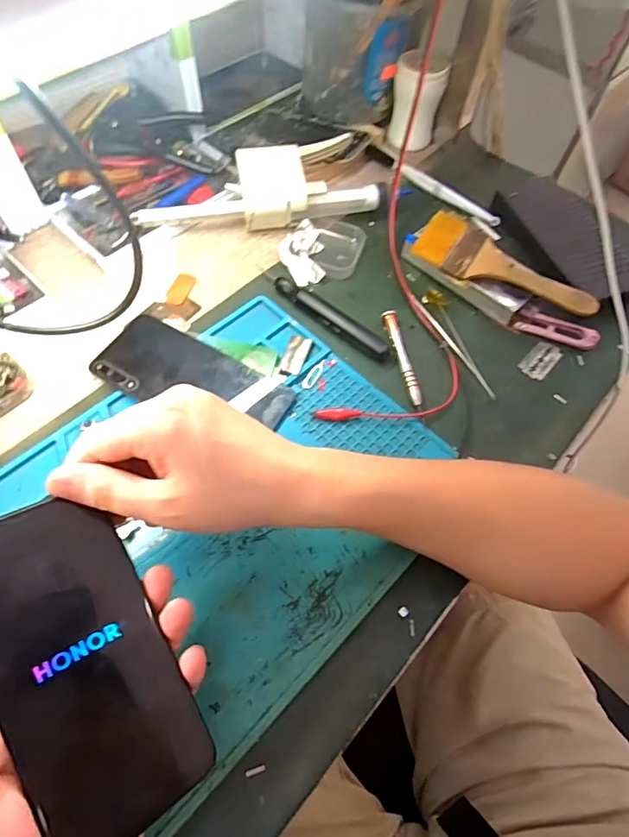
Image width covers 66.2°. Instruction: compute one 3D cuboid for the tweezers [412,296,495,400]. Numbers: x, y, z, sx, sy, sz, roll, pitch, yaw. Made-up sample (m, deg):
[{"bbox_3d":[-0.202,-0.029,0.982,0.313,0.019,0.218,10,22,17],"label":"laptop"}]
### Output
[{"bbox_3d":[0.123,-0.065,0.419,0.020,0.004,0.118,-18,63,-14],"label":"tweezers"}]

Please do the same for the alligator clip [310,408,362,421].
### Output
[{"bbox_3d":[0.017,-0.003,0.380,0.038,0.008,0.009,-3,60,-6],"label":"alligator clip"}]

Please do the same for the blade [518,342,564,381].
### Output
[{"bbox_3d":[0.198,-0.051,0.423,0.023,0.004,0.043,41,65,18],"label":"blade"}]

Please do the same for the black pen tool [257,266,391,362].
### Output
[{"bbox_3d":[0.005,-0.095,0.426,0.145,0.013,0.018,37,64,16],"label":"black pen tool"}]

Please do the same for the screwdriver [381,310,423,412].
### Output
[{"bbox_3d":[0.076,-0.046,0.404,0.011,0.012,0.107,-9,61,-9],"label":"screwdriver"}]

